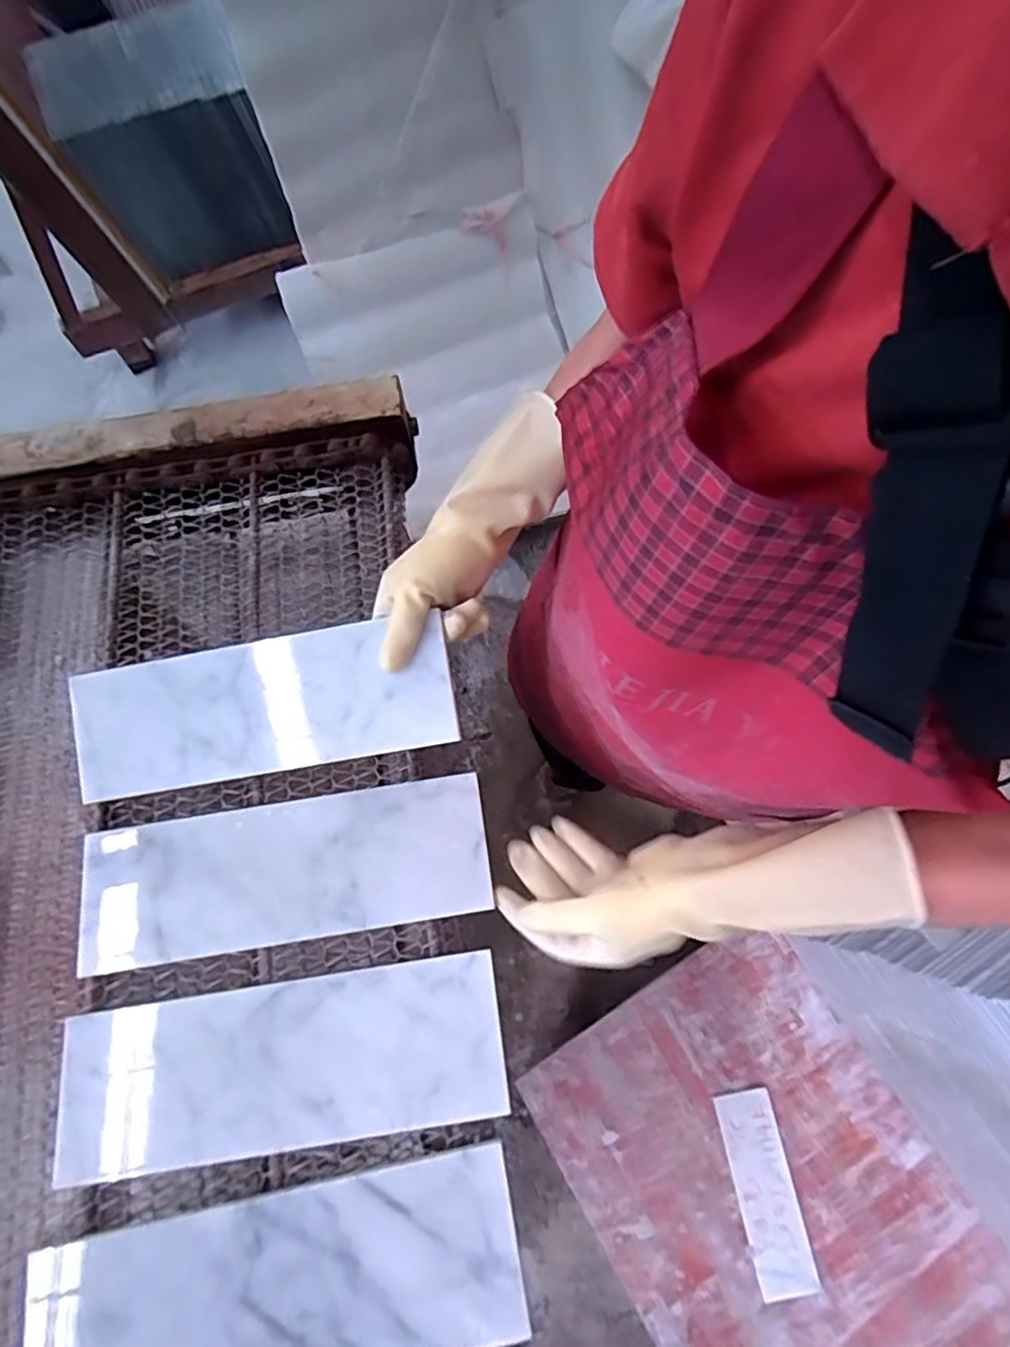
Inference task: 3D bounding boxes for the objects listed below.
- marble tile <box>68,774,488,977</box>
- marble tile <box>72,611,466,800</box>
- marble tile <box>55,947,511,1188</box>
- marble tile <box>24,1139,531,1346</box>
[{"bbox_3d":[-0.171,0.149,0.507,0.309,0.018,0.114,-10,71,0],"label":"marble tile"},{"bbox_3d":[-0.196,0.026,0.513,0.310,0.007,0.106,-10,86,7],"label":"marble tile"},{"bbox_3d":[-0.158,0.275,0.456,0.309,0.012,0.106,-10,72,-1],"label":"marble tile"},{"bbox_3d":[-0.147,0.396,0.413,0.308,0.016,0.108,-11,72,-1],"label":"marble tile"}]

